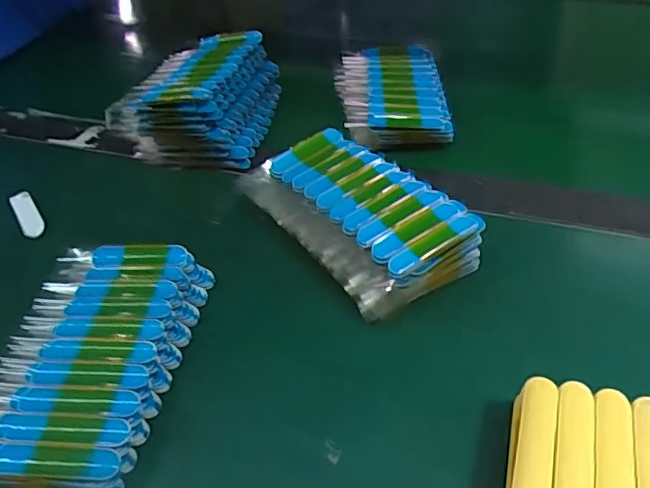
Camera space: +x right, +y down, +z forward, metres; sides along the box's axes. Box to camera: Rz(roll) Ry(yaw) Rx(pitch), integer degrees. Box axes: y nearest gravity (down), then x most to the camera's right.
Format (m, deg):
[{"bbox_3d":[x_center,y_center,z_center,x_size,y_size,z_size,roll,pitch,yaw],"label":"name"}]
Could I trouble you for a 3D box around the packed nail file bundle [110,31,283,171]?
[{"bbox_3d":[-0.102,-0.136,0.497,0.118,0.055,0.170,10,45,16],"label":"packed nail file bundle"}]

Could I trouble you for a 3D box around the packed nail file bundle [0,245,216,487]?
[{"bbox_3d":[-0.133,0.061,0.320,0.093,0.028,0.155,4,44,9],"label":"packed nail file bundle"}]

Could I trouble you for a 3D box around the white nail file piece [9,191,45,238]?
[{"bbox_3d":[-0.226,-0.023,0.426,0.016,0.008,0.061,-28,48,-22],"label":"white nail file piece"}]

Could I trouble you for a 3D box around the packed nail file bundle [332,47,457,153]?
[{"bbox_3d":[0.060,-0.143,0.515,0.092,0.022,0.162,-2,43,2],"label":"packed nail file bundle"}]

